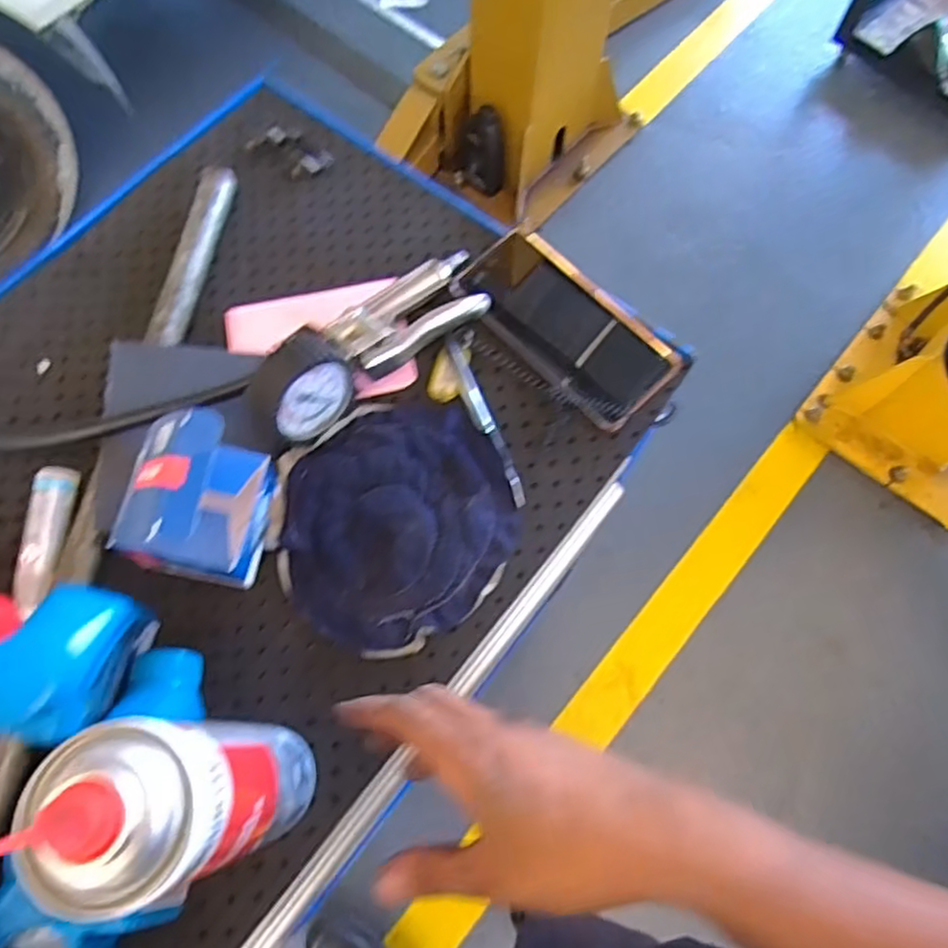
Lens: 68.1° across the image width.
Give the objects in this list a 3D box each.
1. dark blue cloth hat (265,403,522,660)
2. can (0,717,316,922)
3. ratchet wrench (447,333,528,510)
[{"bbox_3d":[-0.055,0.030,0.482,0.164,0.023,0.160,0,69,0],"label":"dark blue cloth hat"},{"bbox_3d":[-0.127,0.148,0.321,0.060,0.204,0.062,0,69,0],"label":"can"},{"bbox_3d":[0.006,-0.040,0.511,0.015,0.010,0.138,-20,70,-7],"label":"ratchet wrench"}]

